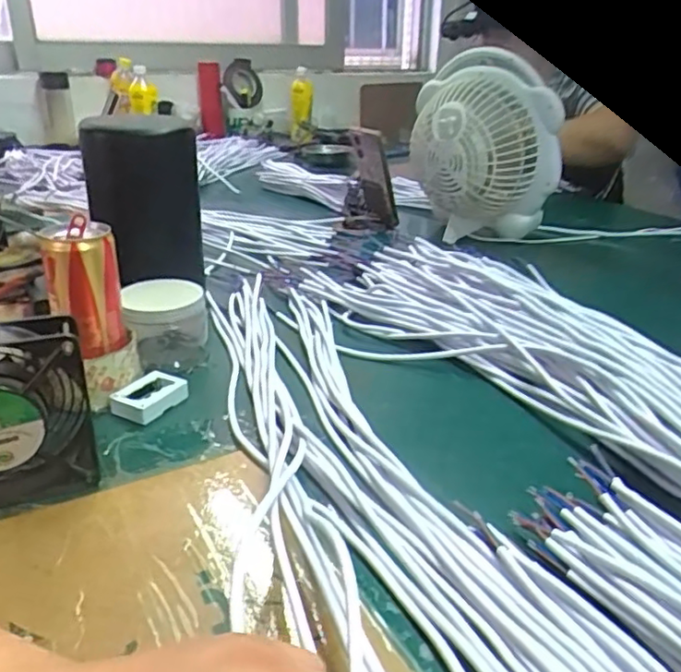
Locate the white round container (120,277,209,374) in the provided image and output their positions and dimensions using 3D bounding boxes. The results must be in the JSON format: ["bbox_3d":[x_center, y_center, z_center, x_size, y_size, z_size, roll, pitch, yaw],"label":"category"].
[{"bbox_3d":[-0.170,-0.014,0.623,0.071,0.063,0.086,-3,26,-9],"label":"white round container"}]

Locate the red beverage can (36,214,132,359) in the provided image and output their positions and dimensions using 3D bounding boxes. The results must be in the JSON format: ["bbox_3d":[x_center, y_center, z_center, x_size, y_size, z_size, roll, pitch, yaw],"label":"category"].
[{"bbox_3d":[-0.216,-0.042,0.532,0.056,0.105,0.050,-8,27,-18],"label":"red beverage can"}]

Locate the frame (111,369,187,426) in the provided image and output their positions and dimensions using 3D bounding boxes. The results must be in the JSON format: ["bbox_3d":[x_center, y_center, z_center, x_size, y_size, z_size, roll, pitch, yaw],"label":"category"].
[{"bbox_3d":[-0.166,0.053,0.547,0.045,0.020,0.055,14,29,25],"label":"frame"}]

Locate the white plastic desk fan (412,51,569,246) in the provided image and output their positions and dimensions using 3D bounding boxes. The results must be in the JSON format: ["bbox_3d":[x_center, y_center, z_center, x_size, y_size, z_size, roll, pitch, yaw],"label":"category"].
[{"bbox_3d":[0.216,-0.282,0.953,0.185,0.256,0.171,1,26,0],"label":"white plastic desk fan"}]

